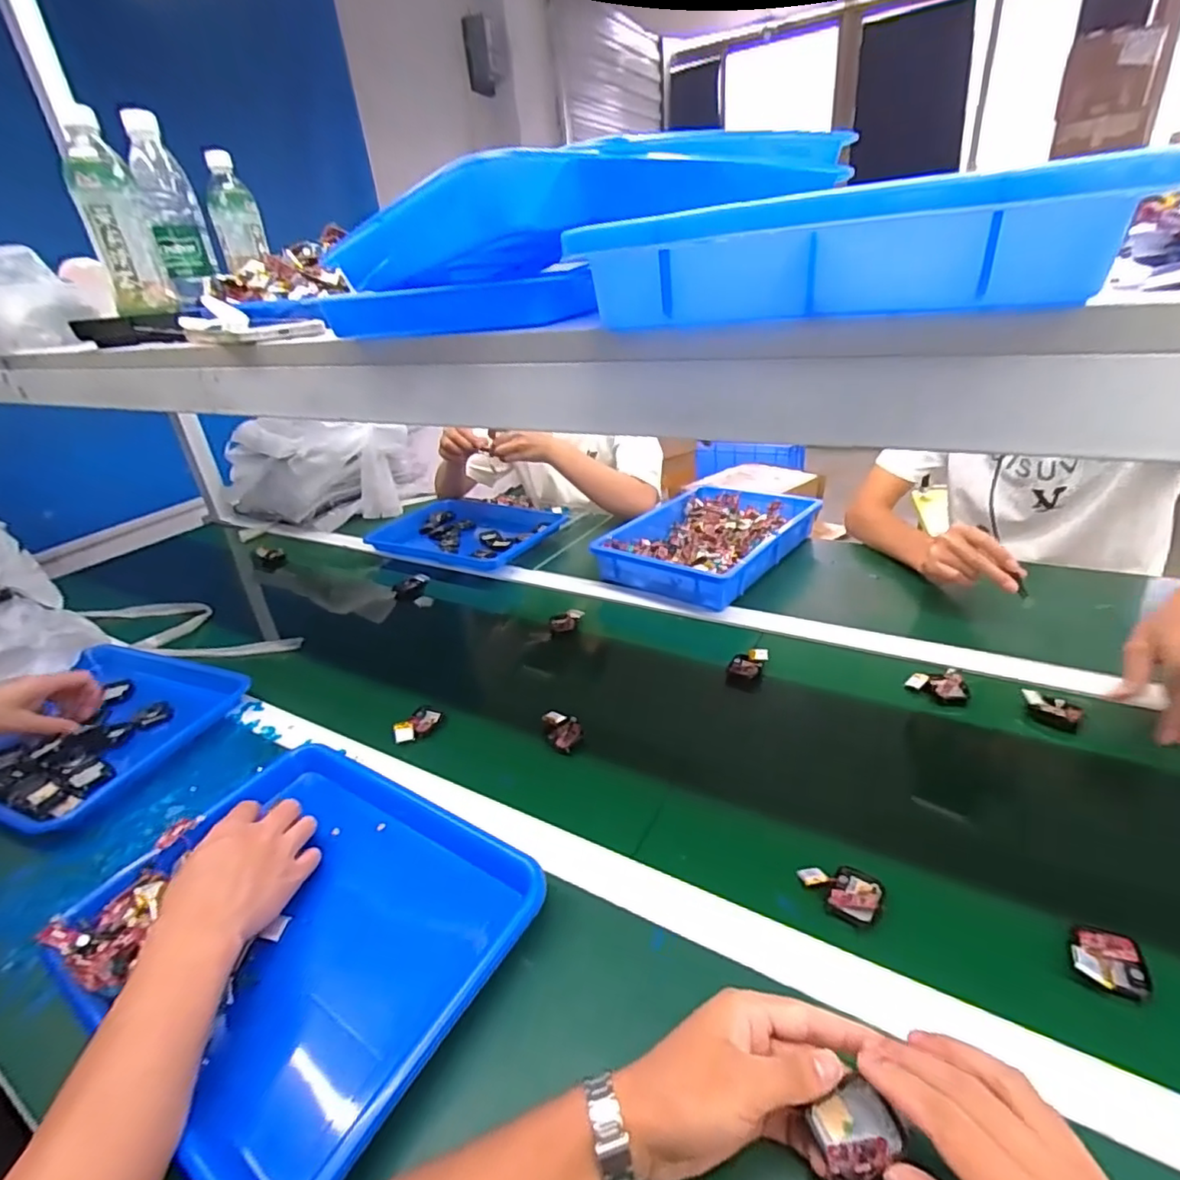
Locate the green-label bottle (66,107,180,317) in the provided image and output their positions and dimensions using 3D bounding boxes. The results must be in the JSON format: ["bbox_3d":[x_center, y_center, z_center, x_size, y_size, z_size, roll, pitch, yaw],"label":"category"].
[{"bbox_3d":[-0.526,-0.411,0.658,0.058,0.194,0.066,-24,32,-28],"label":"green-label bottle"}]

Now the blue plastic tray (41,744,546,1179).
[{"bbox_3d":[-0.222,0.253,0.466,0.324,0.049,0.259,12,34,32],"label":"blue plastic tray"}]

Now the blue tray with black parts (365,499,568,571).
[{"bbox_3d":[-0.246,-0.118,1.184,0.361,0.040,0.254,10,33,29],"label":"blue tray with black parts"}]

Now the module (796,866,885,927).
[{"bbox_3d":[0.198,0.235,0.471,0.057,0.012,0.044,19,38,39],"label":"module"}]

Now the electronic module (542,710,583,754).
[{"bbox_3d":[-0.029,0.150,0.652,0.035,0.021,0.051,-21,31,-23],"label":"electronic module"}]

